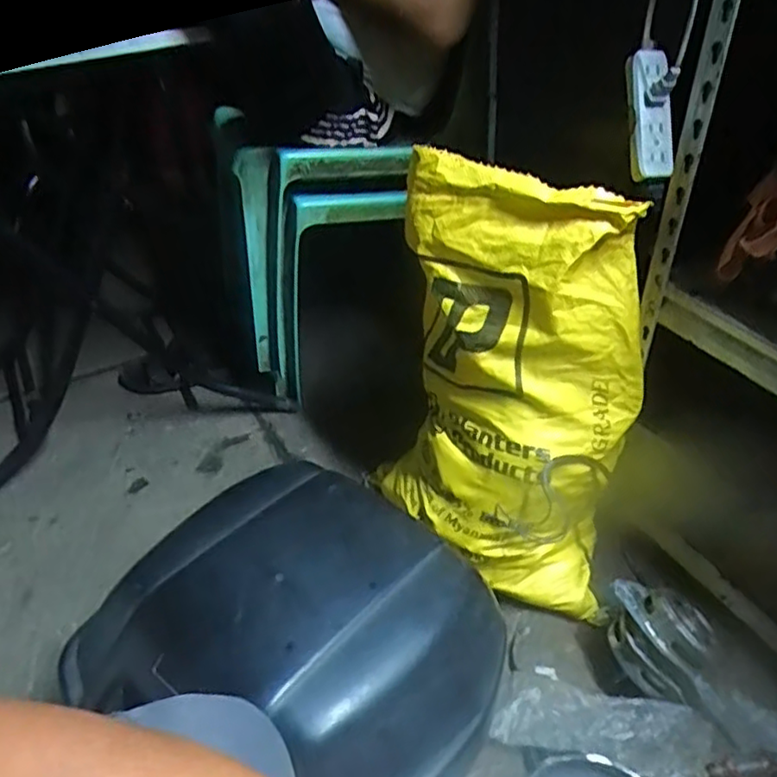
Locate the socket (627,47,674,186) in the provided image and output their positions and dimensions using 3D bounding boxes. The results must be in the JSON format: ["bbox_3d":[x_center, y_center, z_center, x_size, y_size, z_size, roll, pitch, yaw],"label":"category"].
[{"bbox_3d":[0.289,-0.303,0.726,0.048,0.139,0.023,-6,4,-6],"label":"socket"}]

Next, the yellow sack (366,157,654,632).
[{"bbox_3d":[0.155,0.012,0.865,0.317,0.525,0.221,8,39,12],"label":"yellow sack"}]

